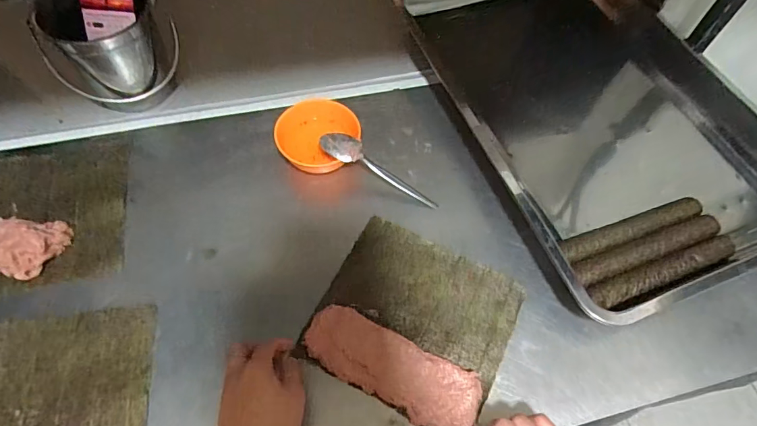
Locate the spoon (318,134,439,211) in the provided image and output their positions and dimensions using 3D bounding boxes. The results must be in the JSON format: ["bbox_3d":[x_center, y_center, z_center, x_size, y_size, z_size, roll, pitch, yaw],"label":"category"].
[{"bbox_3d":[0.003,-0.054,0.552,0.162,0.018,0.034,32,61,-13],"label":"spoon"}]

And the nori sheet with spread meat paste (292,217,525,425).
[{"bbox_3d":[0.041,0.113,0.479,0.197,0.017,0.183,27,63,11],"label":"nori sheet with spread meat paste"}]

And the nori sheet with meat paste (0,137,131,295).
[{"bbox_3d":[-0.404,-0.007,0.522,0.190,0.032,0.200,-10,62,-9],"label":"nori sheet with meat paste"}]

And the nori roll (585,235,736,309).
[{"bbox_3d":[0.326,0.071,0.513,0.200,0.029,0.027,-17,63,-13],"label":"nori roll"}]

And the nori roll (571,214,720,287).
[{"bbox_3d":[0.314,0.047,0.523,0.200,0.035,0.029,-17,63,-13],"label":"nori roll"}]

